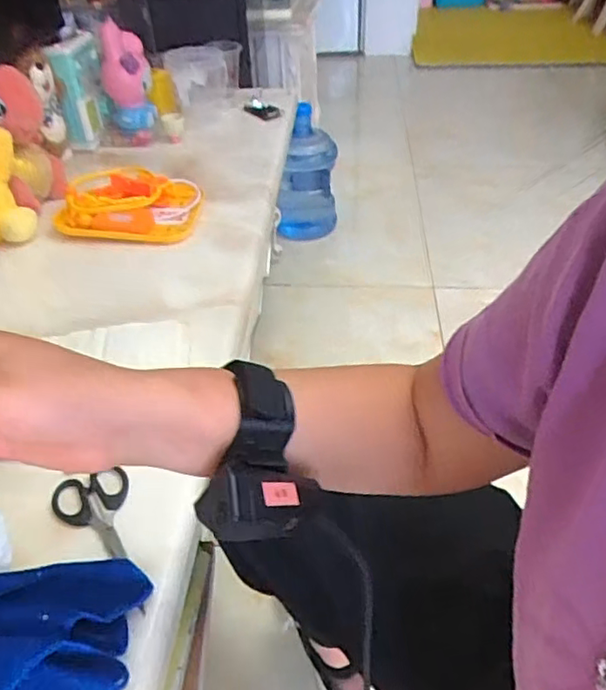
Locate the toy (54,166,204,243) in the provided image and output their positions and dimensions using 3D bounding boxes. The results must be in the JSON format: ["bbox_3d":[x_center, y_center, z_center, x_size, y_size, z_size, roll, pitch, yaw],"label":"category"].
[{"bbox_3d":[-0.266,-0.219,0.906,0.203,0.046,0.133,0,39,2],"label":"toy"}]

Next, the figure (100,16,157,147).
[{"bbox_3d":[-0.318,-0.470,1.068,0.091,0.193,0.082,-13,40,-14],"label":"figure"}]

